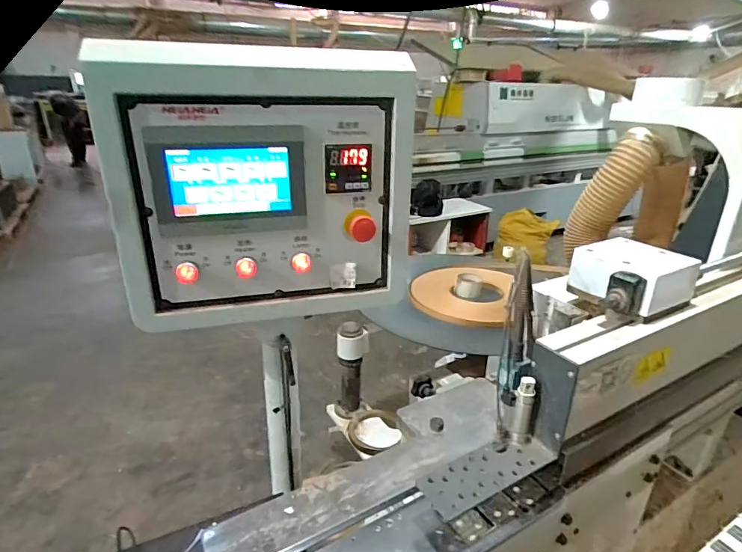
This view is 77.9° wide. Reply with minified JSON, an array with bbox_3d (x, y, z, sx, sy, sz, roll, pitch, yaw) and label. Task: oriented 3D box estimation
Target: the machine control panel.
[{"bbox_3d":[-0.142,-0.117,0.666,0.416,0.368,0.082,-6,25,-15],"label":"machine control panel"}]

